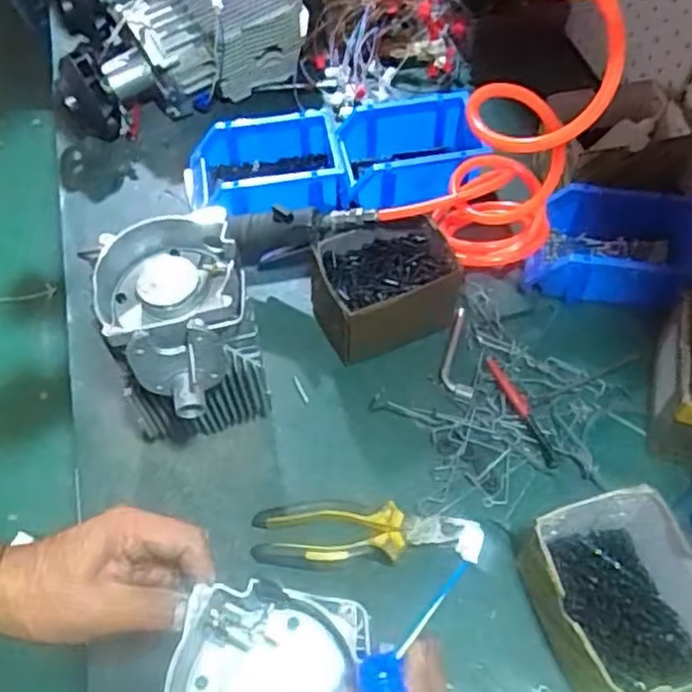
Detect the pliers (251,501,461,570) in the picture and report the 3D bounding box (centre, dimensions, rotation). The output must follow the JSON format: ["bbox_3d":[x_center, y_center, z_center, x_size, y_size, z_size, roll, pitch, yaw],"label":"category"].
[{"bbox_3d":[0.008,0.172,0.640,0.184,0.019,0.059,2,57,2],"label":"pliers"}]

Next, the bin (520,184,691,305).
[{"bbox_3d":[0.301,-0.106,0.781,0.186,0.085,0.113,9,58,7],"label":"bin"}]

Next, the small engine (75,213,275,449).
[{"bbox_3d":[-0.141,0.011,0.641,0.132,0.207,0.162,-24,60,-14],"label":"small engine"}]

